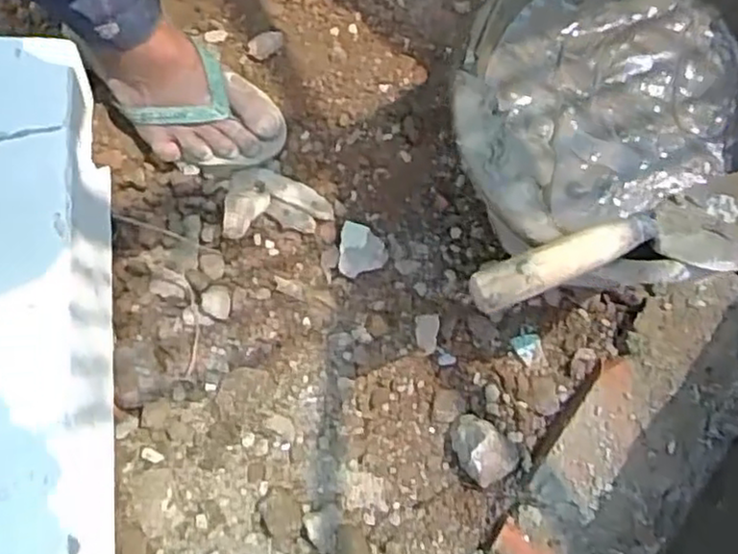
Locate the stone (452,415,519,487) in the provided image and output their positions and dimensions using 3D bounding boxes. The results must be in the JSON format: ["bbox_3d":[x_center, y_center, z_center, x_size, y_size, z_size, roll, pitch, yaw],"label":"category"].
[{"bbox_3d":[0.108,0.166,0.672,0.065,0.045,0.051,38,81,6],"label":"stone"}]

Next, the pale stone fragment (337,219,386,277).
[{"bbox_3d":[-0.010,-0.032,0.724,0.049,0.009,0.056,-16,81,-4],"label":"pale stone fragment"}]

